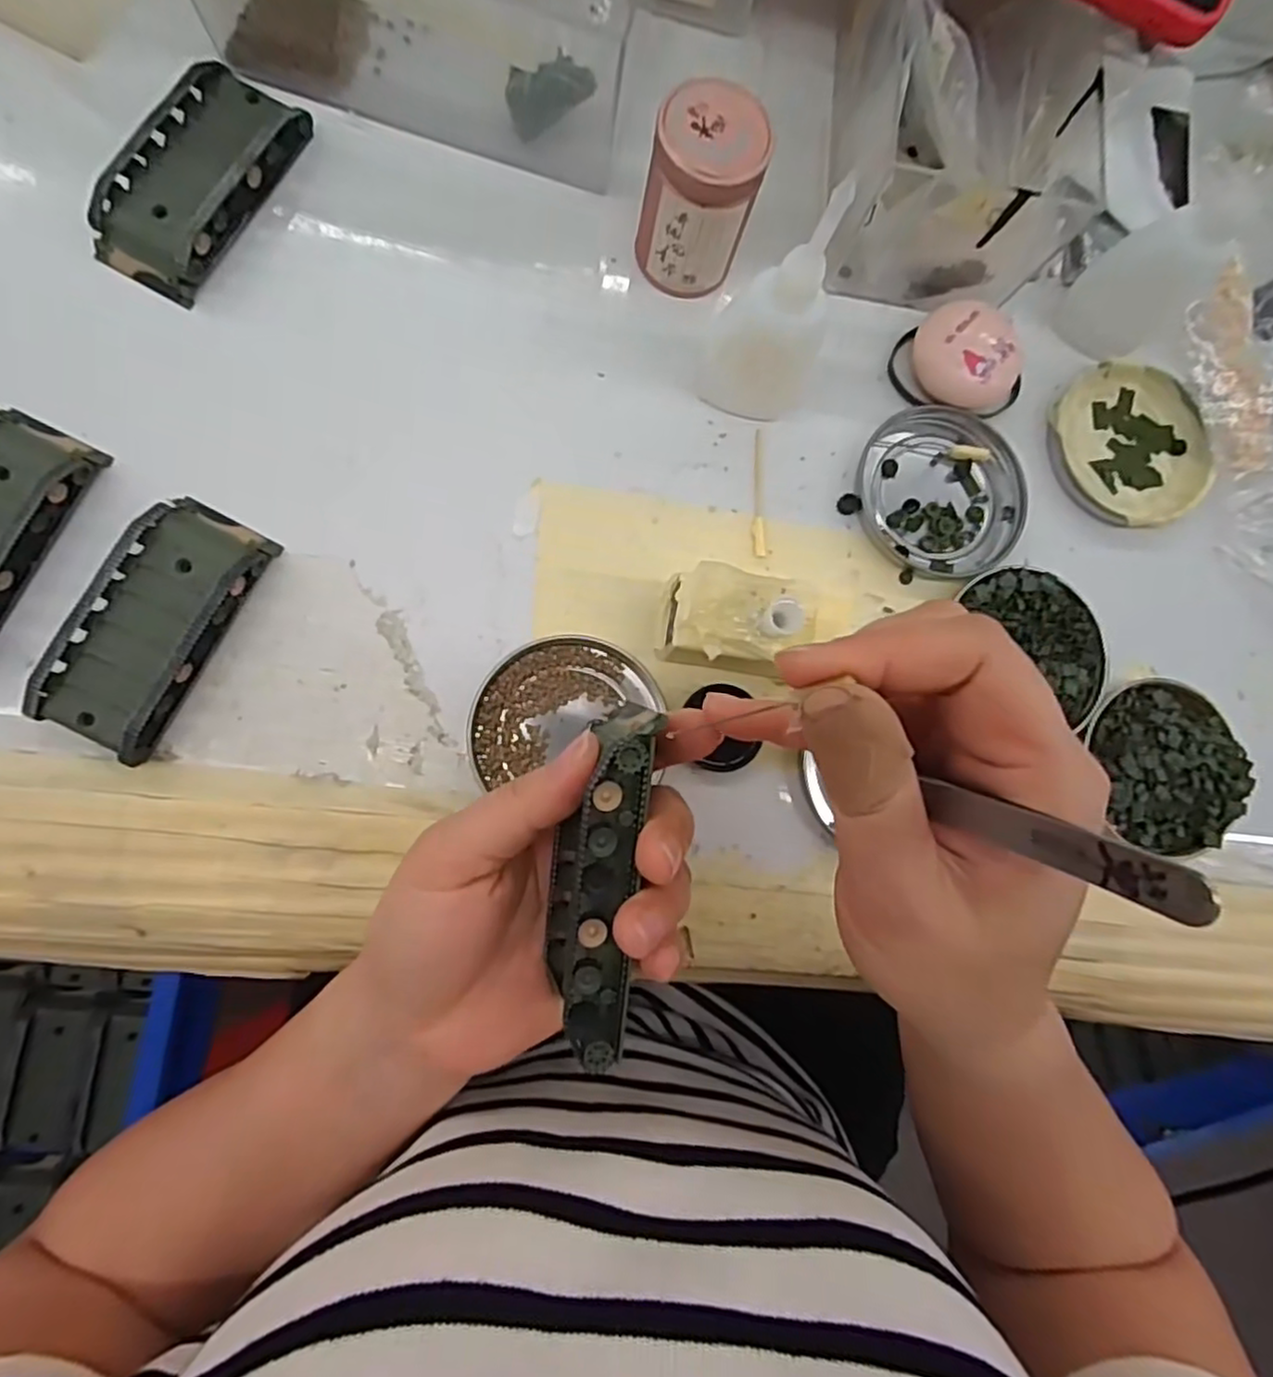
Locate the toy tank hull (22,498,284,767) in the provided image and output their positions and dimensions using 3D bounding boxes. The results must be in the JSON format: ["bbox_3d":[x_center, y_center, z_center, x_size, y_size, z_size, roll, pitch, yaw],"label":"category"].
[{"bbox_3d":[-0.183,-0.025,0.266,0.044,0.019,0.097,27,80,-3],"label":"toy tank hull"}]

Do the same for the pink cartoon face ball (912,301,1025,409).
[{"bbox_3d":[0.149,-0.151,0.321,0.040,0.022,0.048,-38,89,-11],"label":"pink cartoon face ball"}]

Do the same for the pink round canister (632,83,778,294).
[{"bbox_3d":[0.026,-0.203,0.292,0.044,0.064,0.043,1,82,-8],"label":"pink round canister"}]

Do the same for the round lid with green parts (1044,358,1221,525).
[{"bbox_3d":[0.236,-0.117,0.336,0.071,0.012,0.079,-23,86,-10],"label":"round lid with green parts"}]

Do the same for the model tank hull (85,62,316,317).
[{"bbox_3d":[-0.180,-0.210,0.289,0.043,0.021,0.096,28,80,-3],"label":"model tank hull"}]

